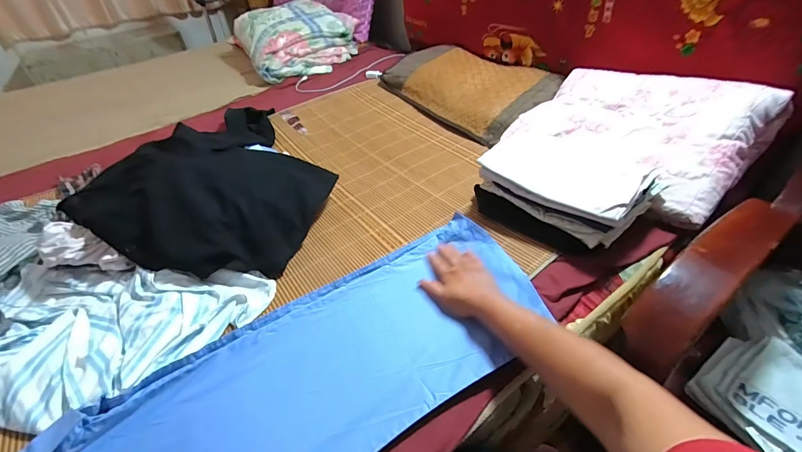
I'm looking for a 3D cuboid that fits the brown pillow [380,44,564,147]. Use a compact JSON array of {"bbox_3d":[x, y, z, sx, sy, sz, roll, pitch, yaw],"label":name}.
[{"bbox_3d":[0.207,-0.453,1.179,0.309,0.109,0.574,-25,45,-21],"label":"brown pillow"}]

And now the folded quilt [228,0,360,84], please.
[{"bbox_3d":[-0.432,-0.808,1.560,0.492,0.202,0.403,-27,45,-23],"label":"folded quilt"}]

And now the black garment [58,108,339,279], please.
[{"bbox_3d":[-0.373,-0.144,0.831,0.438,0.148,0.598,8,43,15],"label":"black garment"}]

